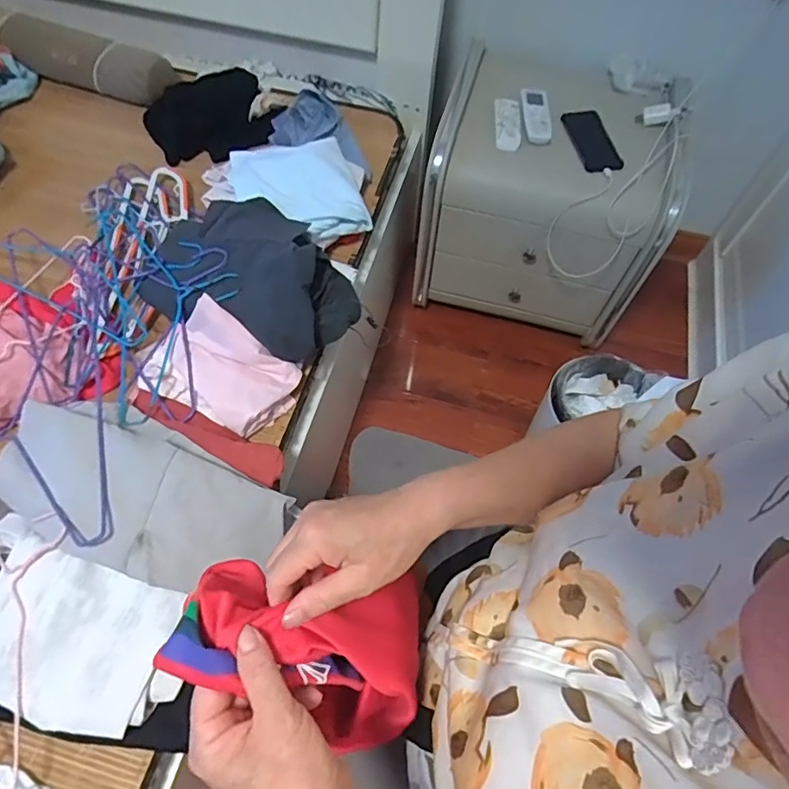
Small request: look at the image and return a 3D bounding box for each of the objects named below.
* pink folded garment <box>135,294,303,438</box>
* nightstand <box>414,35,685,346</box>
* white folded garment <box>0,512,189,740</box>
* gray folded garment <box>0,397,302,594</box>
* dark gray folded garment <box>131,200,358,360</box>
[{"bbox_3d":[-0.256,-0.037,0.763,0.207,0.084,0.136,27,63,12],"label":"pink folded garment"},{"bbox_3d":[0.332,-0.429,1.260,0.504,0.436,0.394,11,61,4],"label":"nightstand"},{"bbox_3d":[-0.364,0.258,0.576,0.275,0.042,0.161,21,62,9],"label":"white folded garment"},{"bbox_3d":[-0.306,0.114,0.630,0.351,0.053,0.167,23,62,10],"label":"gray folded garment"},{"bbox_3d":[-0.211,-0.189,0.821,0.318,0.134,0.237,30,64,13],"label":"dark gray folded garment"}]

